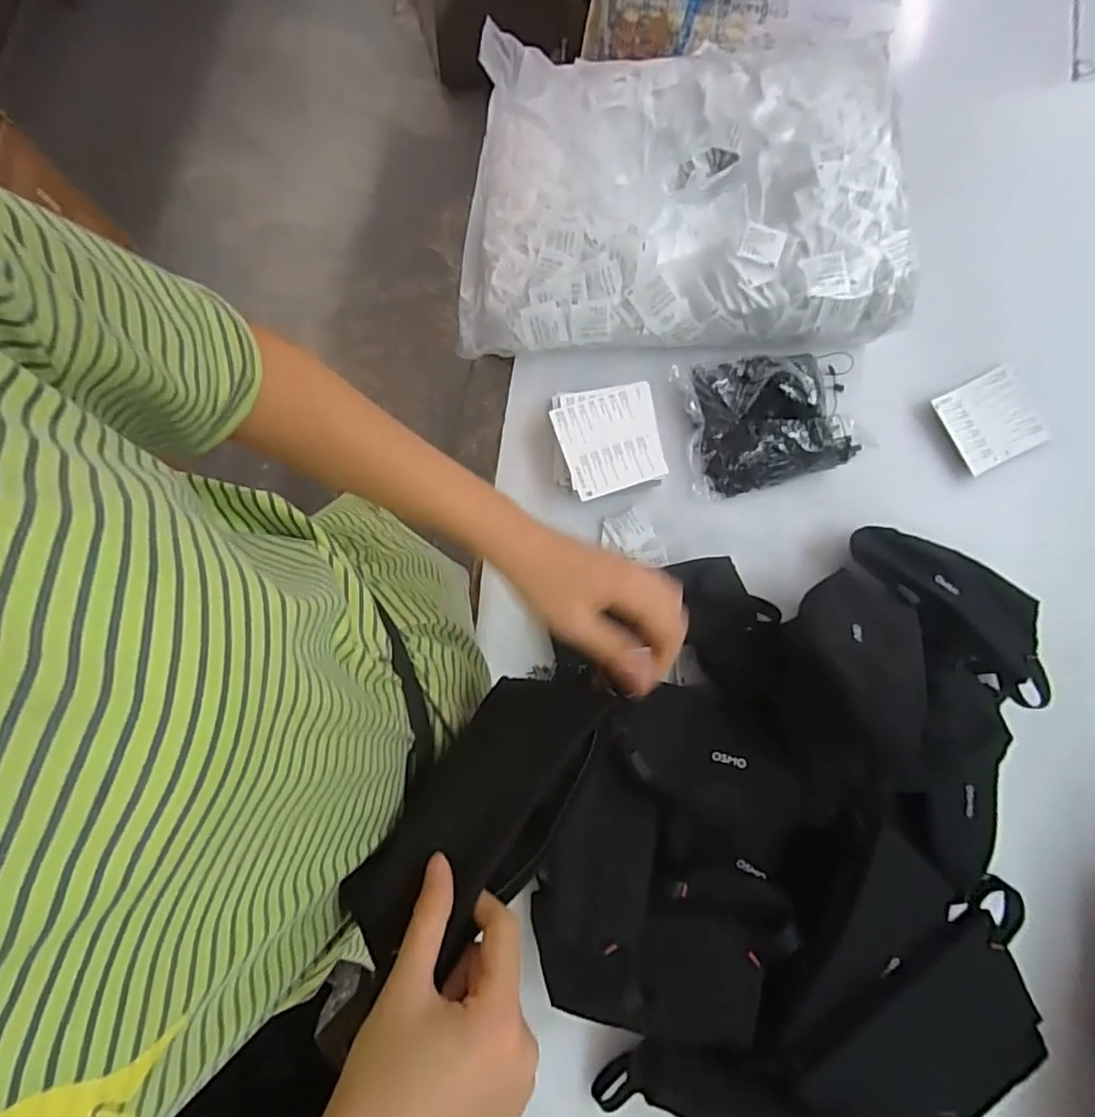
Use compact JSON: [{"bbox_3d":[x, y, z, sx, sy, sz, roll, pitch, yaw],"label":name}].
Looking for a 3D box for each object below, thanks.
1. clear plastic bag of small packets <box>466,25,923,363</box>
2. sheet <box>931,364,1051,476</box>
[{"bbox_3d":[0.131,-0.385,0.631,0.443,0.098,0.337,0,78,0],"label":"clear plastic bag of small packets"},{"bbox_3d":[0.460,-0.144,0.613,0.089,0.008,0.090,-26,85,-1],"label":"sheet"}]

